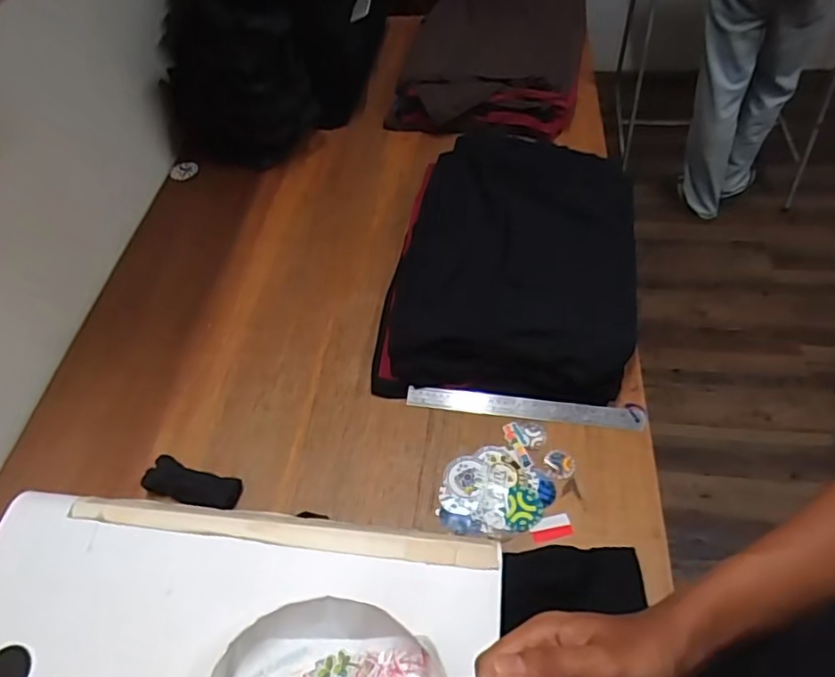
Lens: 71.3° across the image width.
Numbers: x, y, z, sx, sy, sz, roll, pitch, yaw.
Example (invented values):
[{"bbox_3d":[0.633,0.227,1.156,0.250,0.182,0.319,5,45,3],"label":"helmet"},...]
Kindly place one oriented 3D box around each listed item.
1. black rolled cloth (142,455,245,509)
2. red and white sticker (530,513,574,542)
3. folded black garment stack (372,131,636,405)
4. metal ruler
[{"bbox_3d":[-0.294,0.188,0.757,0.126,0.021,0.050,13,54,12],"label":"black rolled cloth"},{"bbox_3d":[0.164,0.233,0.718,0.050,0.004,0.027,-12,66,-5],"label":"red and white sticker"},{"bbox_3d":[0.162,-0.148,0.961,0.371,0.090,0.563,8,54,9],"label":"folded black garment stack"},{"bbox_3d":[0.148,0.096,0.813,0.321,0.009,0.029,6,80,7],"label":"metal ruler"}]

